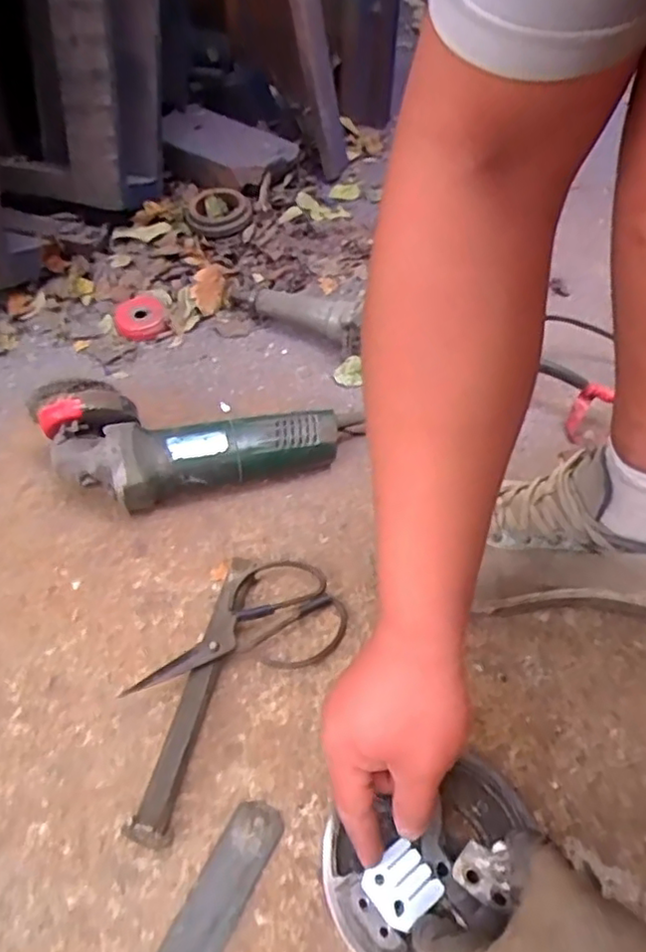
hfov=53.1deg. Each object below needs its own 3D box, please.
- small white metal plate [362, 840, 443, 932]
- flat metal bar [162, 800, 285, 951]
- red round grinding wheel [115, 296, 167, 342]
[{"bbox_3d":[0.051,0.265,0.420,0.042,0.004,0.040,-31,58,-22],"label":"small white metal plate"},{"bbox_3d":[-0.075,0.288,0.417,0.036,0.005,0.151,22,55,16],"label":"flat metal bar"},{"bbox_3d":[-0.217,-0.187,0.765,0.058,0.019,0.064,-15,53,-12],"label":"red round grinding wheel"}]

